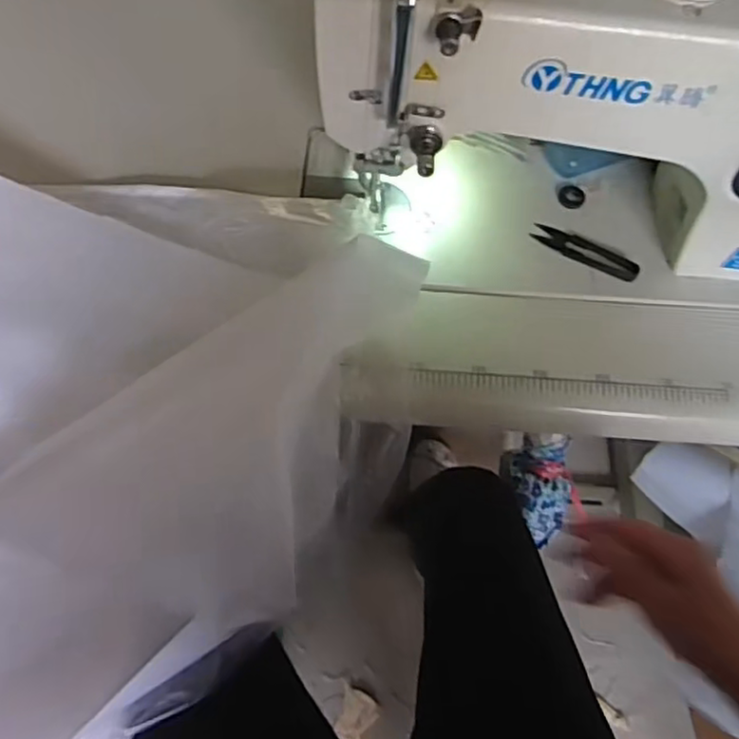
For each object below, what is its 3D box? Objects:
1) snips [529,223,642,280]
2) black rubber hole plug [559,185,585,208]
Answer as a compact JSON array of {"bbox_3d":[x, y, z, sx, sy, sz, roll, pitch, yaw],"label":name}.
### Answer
[{"bbox_3d":[0.194,-0.106,0.597,0.097,0.007,0.022,27,66,10],"label":"snips"},{"bbox_3d":[0.191,-0.163,0.628,0.024,0.004,0.026,21,65,7],"label":"black rubber hole plug"}]

